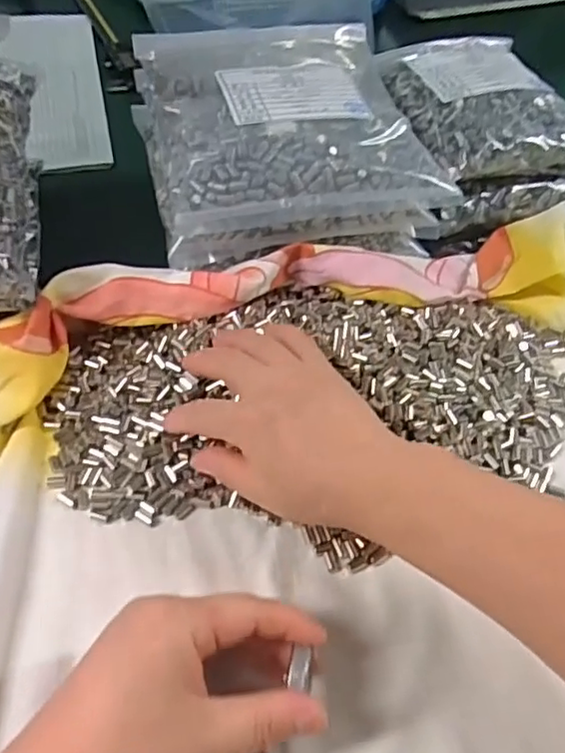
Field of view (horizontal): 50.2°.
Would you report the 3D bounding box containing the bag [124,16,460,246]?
[{"bbox_3d":[-0.002,-0.196,0.445,0.188,0.046,0.212,-7,55,-10],"label":"bag"}]

